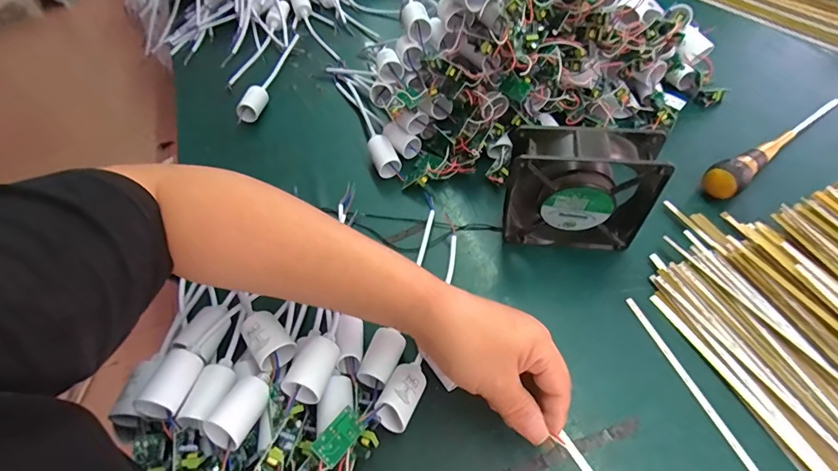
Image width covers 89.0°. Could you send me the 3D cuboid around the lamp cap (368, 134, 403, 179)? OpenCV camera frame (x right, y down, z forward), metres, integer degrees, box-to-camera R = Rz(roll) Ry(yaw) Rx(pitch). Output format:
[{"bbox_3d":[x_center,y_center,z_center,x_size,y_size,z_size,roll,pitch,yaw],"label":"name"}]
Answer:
[{"bbox_3d":[-0.039,-0.091,0.487,0.031,0.028,0.045,-15,56,-6],"label":"lamp cap"}]

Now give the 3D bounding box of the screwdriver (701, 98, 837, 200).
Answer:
[{"bbox_3d":[0.390,-0.102,0.459,0.239,0.036,0.033,-31,59,-16],"label":"screwdriver"}]

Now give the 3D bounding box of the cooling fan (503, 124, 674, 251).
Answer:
[{"bbox_3d":[0.139,-0.038,0.382,0.124,0.120,0.047,8,57,10],"label":"cooling fan"}]

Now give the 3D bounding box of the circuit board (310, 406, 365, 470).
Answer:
[{"bbox_3d":[-0.055,0.140,0.295,0.021,0.004,0.037,46,48,5],"label":"circuit board"}]

